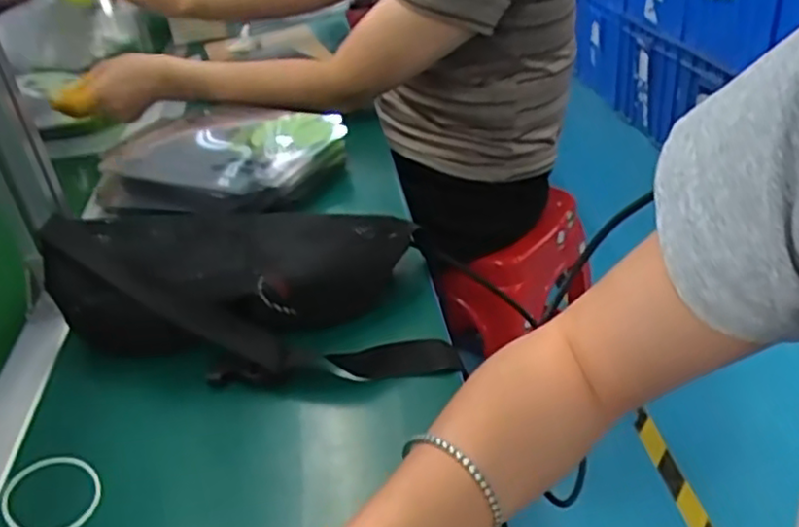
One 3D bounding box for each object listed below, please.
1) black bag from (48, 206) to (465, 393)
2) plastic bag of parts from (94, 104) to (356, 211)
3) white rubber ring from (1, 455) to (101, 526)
[{"bbox_3d":[-0.121,0.015,0.522,0.280,0.076,0.151,-5,33,-1],"label":"black bag"},{"bbox_3d":[-0.193,-0.116,0.746,0.244,0.047,0.183,6,35,13],"label":"plastic bag of parts"},{"bbox_3d":[-0.212,0.138,0.418,0.053,0.004,0.065,-27,41,-31],"label":"white rubber ring"}]

